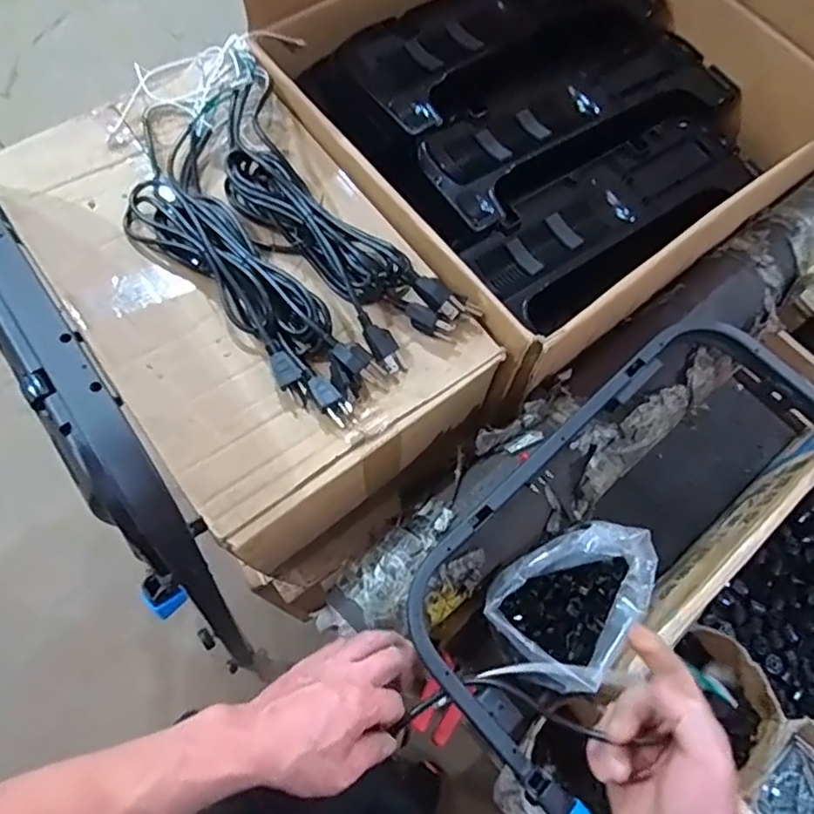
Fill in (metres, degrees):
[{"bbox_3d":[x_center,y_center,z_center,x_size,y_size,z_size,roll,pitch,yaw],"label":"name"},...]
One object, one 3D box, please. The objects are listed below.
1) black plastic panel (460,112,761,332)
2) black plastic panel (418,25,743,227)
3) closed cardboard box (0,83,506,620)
[{"bbox_3d":[0.281,-0.268,0.815,0.436,0.028,0.145,-35,73,-15],"label":"black plastic panel"},{"bbox_3d":[0.230,-0.393,0.831,0.485,0.041,0.159,-32,72,-14],"label":"black plastic panel"},{"bbox_3d":[-0.184,-0.101,0.774,0.348,0.267,0.545,-32,72,-14],"label":"closed cardboard box"}]

